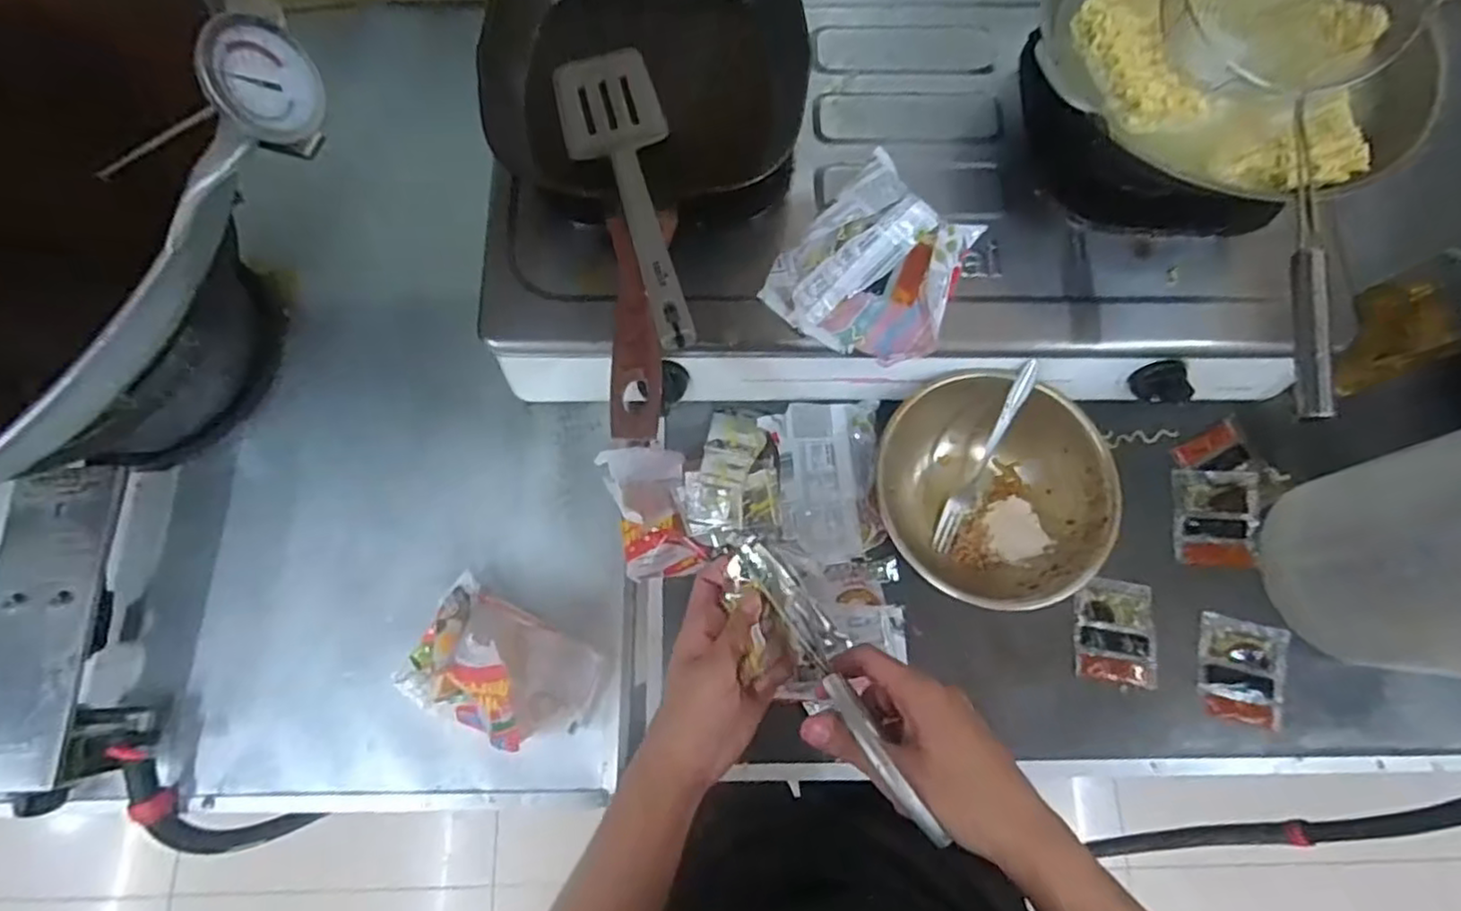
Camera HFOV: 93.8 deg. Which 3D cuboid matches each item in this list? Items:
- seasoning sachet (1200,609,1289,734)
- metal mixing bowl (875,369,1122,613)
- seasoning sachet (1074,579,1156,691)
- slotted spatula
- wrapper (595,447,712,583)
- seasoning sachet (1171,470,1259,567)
[{"bbox_3d":[0.437,0.183,0.581,0.067,0.005,0.084,13,76,3],"label":"seasoning sachet"},{"bbox_3d":[0.213,0.031,0.579,0.181,0.081,0.185,0,76,0],"label":"metal mixing bowl"},{"bbox_3d":[0.333,0.152,0.592,0.064,0.007,0.085,7,76,2],"label":"seasoning sachet"},{"bbox_3d":[-0.069,-0.190,0.478,0.077,0.035,0.320,-15,54,-4],"label":"slotted spatula"},{"bbox_3d":[-0.063,0.045,0.587,0.078,0.060,0.116,-17,77,-4],"label":"wrapper"},{"bbox_3d":[0.439,0.055,0.616,0.070,0.005,0.086,5,76,1],"label":"seasoning sachet"}]

